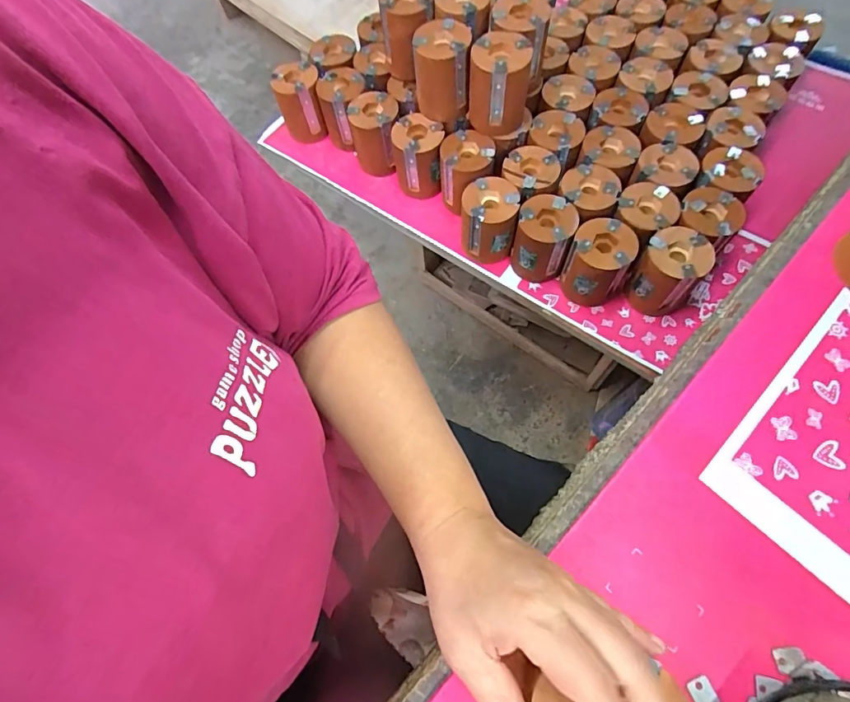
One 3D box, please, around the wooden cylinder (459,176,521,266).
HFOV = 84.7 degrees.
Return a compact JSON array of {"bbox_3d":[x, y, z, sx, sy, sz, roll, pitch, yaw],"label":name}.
[{"bbox_3d":[0.091,-0.187,0.675,0.077,0.099,0.078,7,68,5],"label":"wooden cylinder"}]

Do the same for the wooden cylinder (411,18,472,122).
[{"bbox_3d":[0.023,-0.393,0.662,0.075,0.104,0.087,-4,67,1],"label":"wooden cylinder"}]

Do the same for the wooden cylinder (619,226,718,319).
[{"bbox_3d":[0.325,-0.102,0.629,0.077,0.105,0.080,-1,68,2],"label":"wooden cylinder"}]

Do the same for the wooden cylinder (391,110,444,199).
[{"bbox_3d":[-0.011,-0.302,0.729,0.078,0.093,0.079,4,68,4],"label":"wooden cylinder"}]

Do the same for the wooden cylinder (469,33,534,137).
[{"bbox_3d":[0.102,-0.365,0.647,0.081,0.104,0.082,5,68,4],"label":"wooden cylinder"}]

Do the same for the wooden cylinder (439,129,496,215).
[{"bbox_3d":[0.062,-0.265,0.705,0.078,0.086,0.090,8,68,6],"label":"wooden cylinder"}]

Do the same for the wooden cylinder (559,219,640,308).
[{"bbox_3d":[0.236,-0.117,0.637,0.082,0.102,0.073,33,73,15],"label":"wooden cylinder"}]

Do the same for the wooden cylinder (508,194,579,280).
[{"bbox_3d":[0.165,-0.157,0.660,0.077,0.098,0.077,15,69,8],"label":"wooden cylinder"}]

